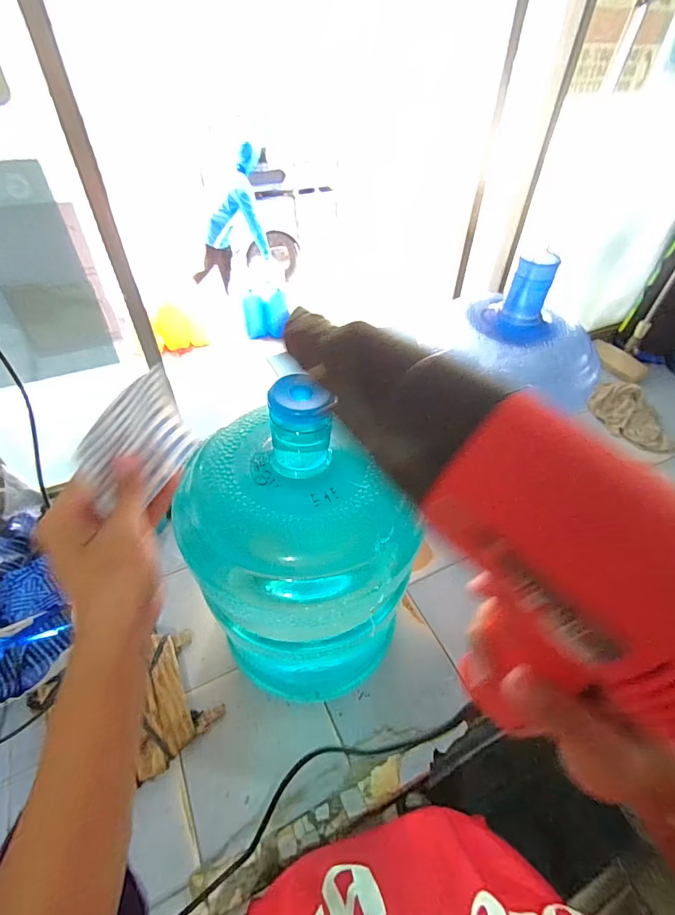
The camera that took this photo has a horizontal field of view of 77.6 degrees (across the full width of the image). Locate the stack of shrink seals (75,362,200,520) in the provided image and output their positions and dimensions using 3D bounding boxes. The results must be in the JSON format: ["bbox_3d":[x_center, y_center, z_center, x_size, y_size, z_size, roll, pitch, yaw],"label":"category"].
[{"bbox_3d":[-0.141,-0.013,0.305,0.015,0.085,0.095,14,48,11],"label":"stack of shrink seals"}]

